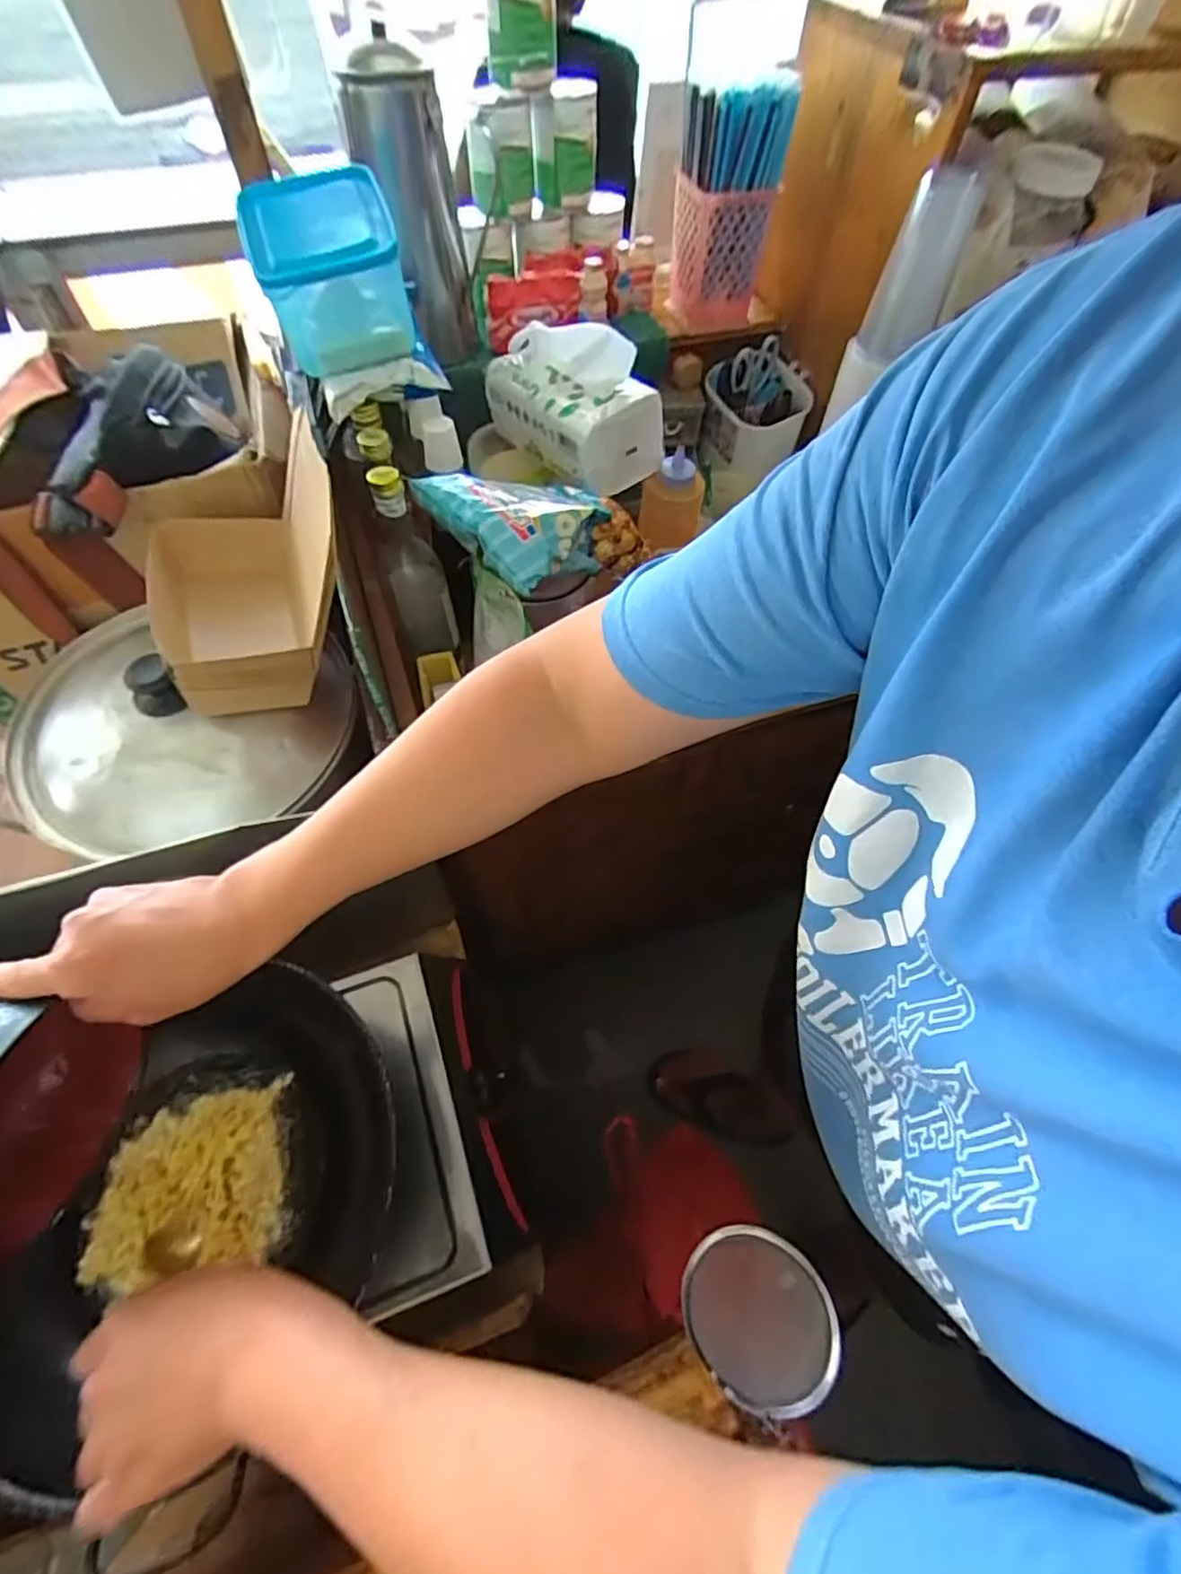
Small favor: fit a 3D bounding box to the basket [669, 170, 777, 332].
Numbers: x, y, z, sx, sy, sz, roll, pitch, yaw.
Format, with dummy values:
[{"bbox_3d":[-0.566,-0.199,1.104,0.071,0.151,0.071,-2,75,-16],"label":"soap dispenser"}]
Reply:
[{"bbox_3d":[0.158,-0.688,0.831,0.100,0.146,0.084,-14,62,-10],"label":"basket"}]

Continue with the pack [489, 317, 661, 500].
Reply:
[{"bbox_3d":[-0.022,-0.428,0.697,0.097,0.124,0.203,-34,67,-19],"label":"pack"}]

